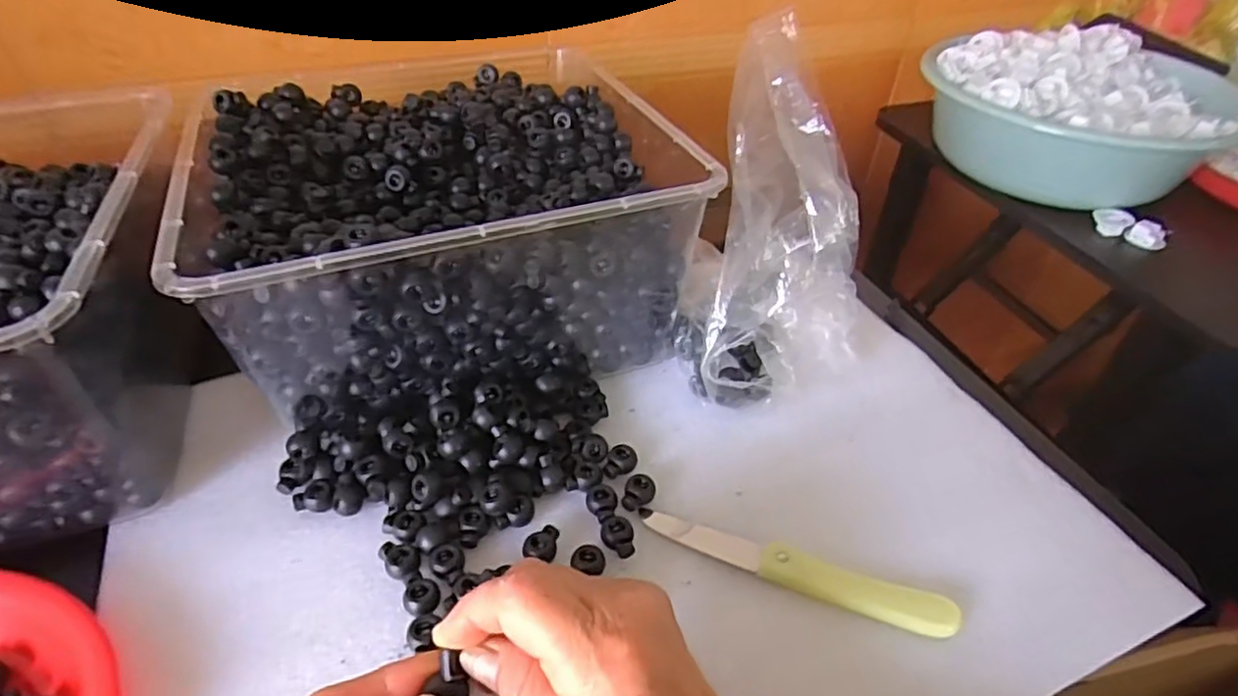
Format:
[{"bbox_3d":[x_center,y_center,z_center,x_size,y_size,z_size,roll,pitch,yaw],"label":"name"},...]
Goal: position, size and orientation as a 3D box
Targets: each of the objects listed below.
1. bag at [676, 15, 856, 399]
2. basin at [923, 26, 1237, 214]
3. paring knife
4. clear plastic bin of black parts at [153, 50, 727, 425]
[{"bbox_3d":[0.093,-0.082,0.426,0.117,0.226,0.111,-13,21,-17],"label":"bag"},{"bbox_3d":[0.467,-0.236,0.681,0.241,0.126,0.235,1,41,-1],"label":"basin"},{"bbox_3d":[0.089,0.114,0.349,0.163,0.011,0.021,17,43,16],"label":"paring knife"},{"bbox_3d":[-0.119,-0.093,0.479,0.300,0.144,0.280,-13,44,-17],"label":"clear plastic bin of black parts"}]

